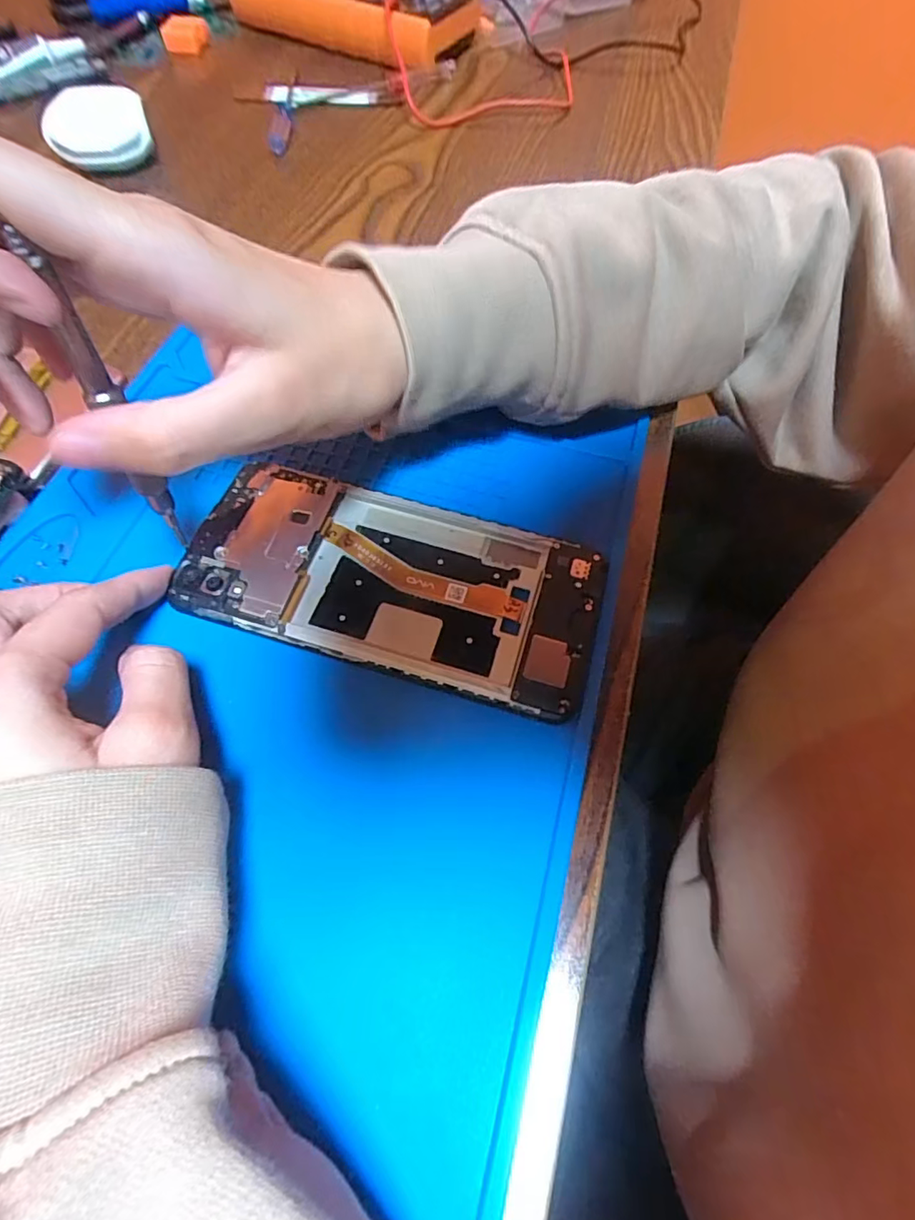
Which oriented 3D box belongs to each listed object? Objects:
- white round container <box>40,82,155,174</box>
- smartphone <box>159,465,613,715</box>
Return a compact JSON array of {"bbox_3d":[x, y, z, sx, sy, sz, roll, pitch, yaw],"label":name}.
[{"bbox_3d":[-0.218,-0.290,0.343,0.056,0.020,0.056,0,88,-6],"label":"white round container"},{"bbox_3d":[-0.023,-0.012,0.207,0.148,0.008,0.072,16,64,5],"label":"smartphone"}]

